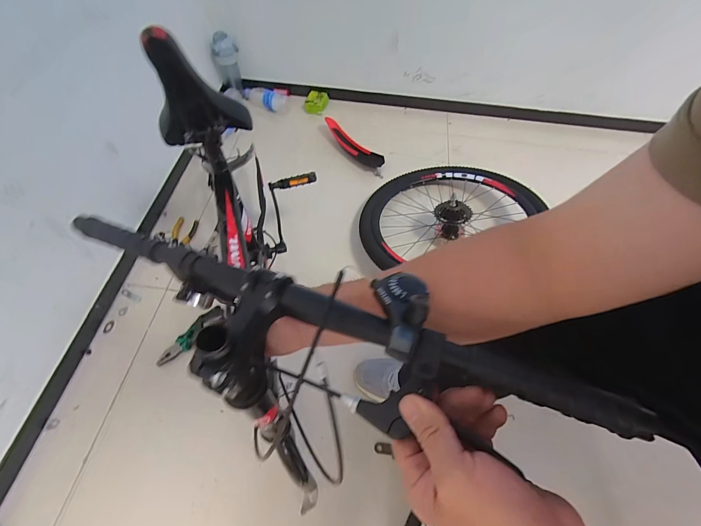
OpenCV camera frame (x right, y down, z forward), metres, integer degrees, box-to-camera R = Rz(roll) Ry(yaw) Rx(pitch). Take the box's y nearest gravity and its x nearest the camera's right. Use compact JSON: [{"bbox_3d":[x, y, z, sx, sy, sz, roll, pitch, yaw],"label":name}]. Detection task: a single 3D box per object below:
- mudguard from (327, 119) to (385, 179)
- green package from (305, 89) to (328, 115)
[{"bbox_3d":[0.012,-0.436,1.201,0.309,0.047,0.082,36,65,17],"label":"mudguard"},{"bbox_3d":[-0.140,-0.637,1.289,0.089,0.039,0.136,7,60,2],"label":"green package"}]

